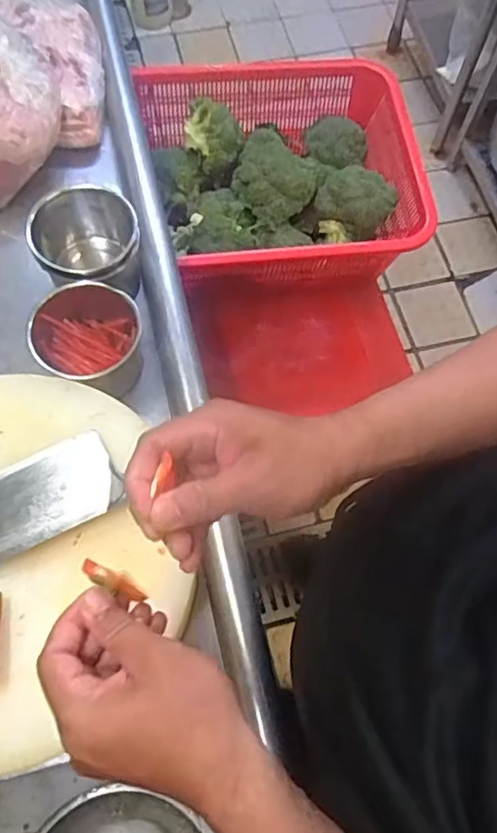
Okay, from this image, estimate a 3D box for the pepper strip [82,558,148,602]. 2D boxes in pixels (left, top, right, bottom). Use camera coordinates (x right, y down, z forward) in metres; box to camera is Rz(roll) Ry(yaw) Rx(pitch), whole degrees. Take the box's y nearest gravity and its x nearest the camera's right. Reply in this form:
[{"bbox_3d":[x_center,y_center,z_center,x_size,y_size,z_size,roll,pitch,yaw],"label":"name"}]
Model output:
[{"bbox_3d":[-0.086,0.102,0.372,0.049,0.010,0.012,19,68,22],"label":"pepper strip"}]

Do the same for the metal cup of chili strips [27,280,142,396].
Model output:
[{"bbox_3d":[-0.179,-0.085,0.669,0.114,0.098,0.107,1,68,-2],"label":"metal cup of chili strips"}]

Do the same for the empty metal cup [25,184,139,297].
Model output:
[{"bbox_3d":[-0.188,-0.193,0.692,0.110,0.105,0.104,1,68,-2],"label":"empty metal cup"}]

